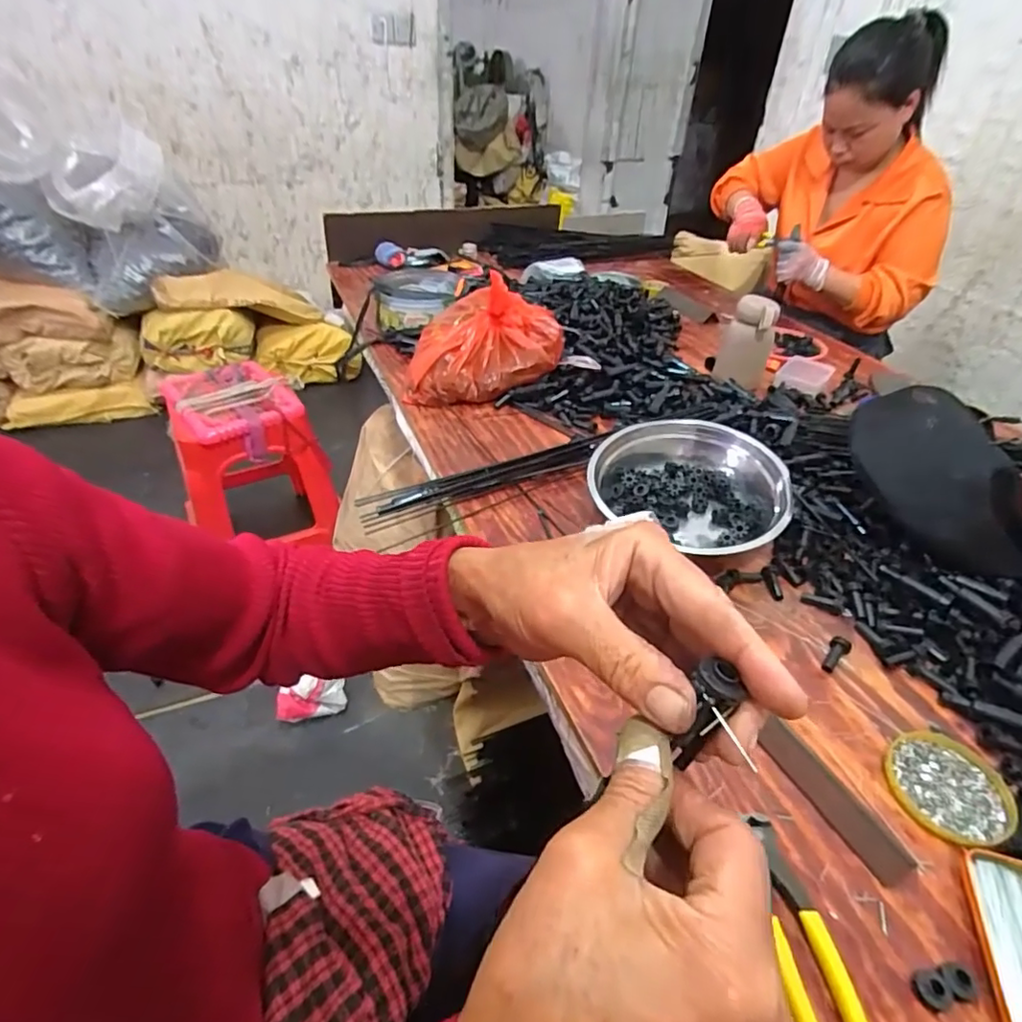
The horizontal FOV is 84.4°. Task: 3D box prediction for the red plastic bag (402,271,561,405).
[{"bbox_3d":[-0.045,-0.293,0.912,0.245,0.139,0.216,-2,40,-6],"label":"red plastic bag"}]

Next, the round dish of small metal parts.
[{"bbox_3d":[0.343,0.213,0.441,0.093,0.008,0.082,-20,45,-25],"label":"round dish of small metal parts"}]

